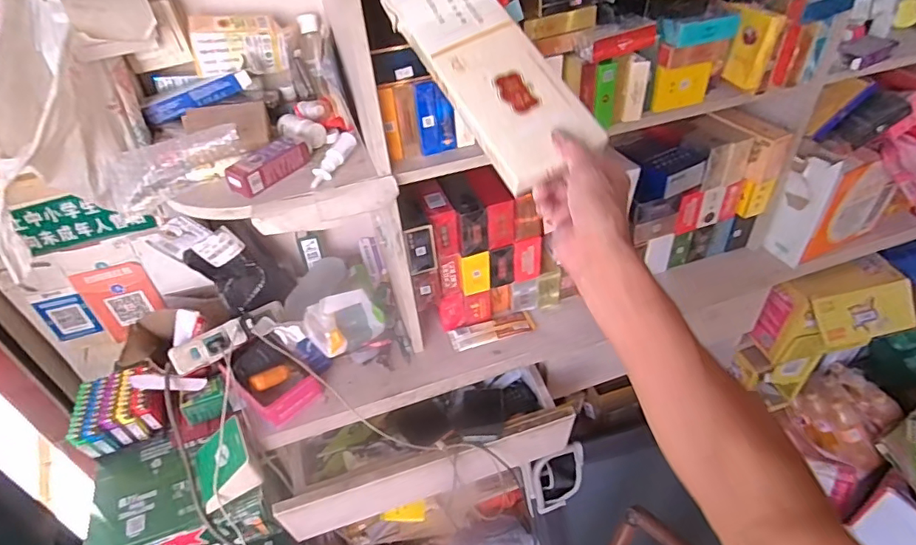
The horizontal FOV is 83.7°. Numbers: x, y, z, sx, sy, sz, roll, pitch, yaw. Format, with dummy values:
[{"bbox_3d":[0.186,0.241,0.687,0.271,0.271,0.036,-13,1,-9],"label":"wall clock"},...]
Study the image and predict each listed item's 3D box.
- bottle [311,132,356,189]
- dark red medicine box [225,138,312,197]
[{"bbox_3d":[-0.173,-0.158,0.712,0.026,0.023,0.112,9,42,16],"label":"bottle"},{"bbox_3d":[-0.257,-0.147,0.697,0.034,0.037,0.116,20,46,27],"label":"dark red medicine box"}]

